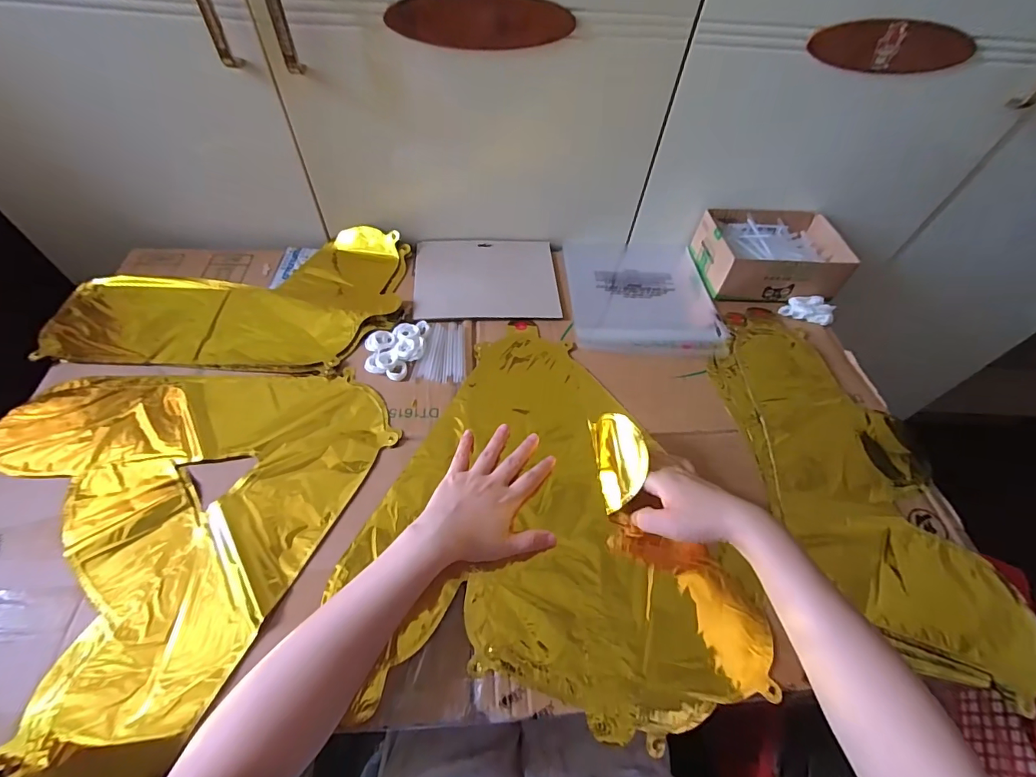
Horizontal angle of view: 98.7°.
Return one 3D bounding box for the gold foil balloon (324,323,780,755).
[{"bbox_3d":[0.040,0.094,0.447,0.365,0.052,0.397,4,56,-2],"label":"gold foil balloon"}]

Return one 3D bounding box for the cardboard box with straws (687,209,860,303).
[{"bbox_3d":[0.366,-0.201,0.651,0.192,0.060,0.149,-2,57,-6],"label":"cardboard box with straws"}]

